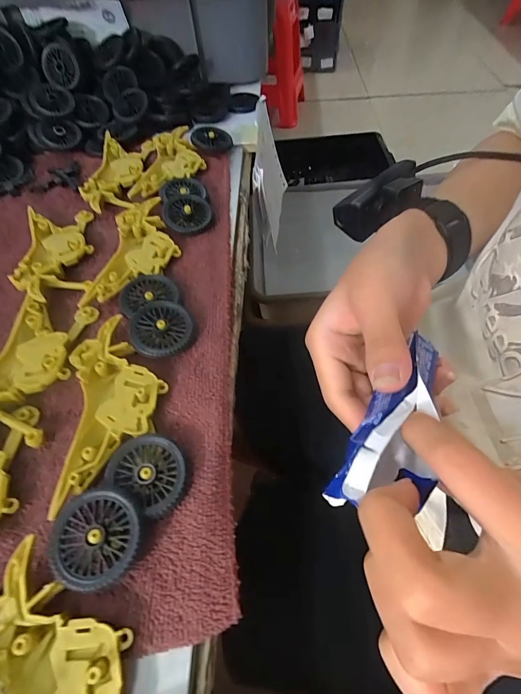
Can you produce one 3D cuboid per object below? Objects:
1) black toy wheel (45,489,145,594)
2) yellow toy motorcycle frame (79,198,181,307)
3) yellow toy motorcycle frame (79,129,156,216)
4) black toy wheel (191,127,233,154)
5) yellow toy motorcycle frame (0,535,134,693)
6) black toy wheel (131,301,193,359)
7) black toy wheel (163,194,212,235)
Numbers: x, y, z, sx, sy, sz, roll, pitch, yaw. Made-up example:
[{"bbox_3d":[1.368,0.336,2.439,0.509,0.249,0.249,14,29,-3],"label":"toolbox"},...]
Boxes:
[{"bbox_3d":[-0.069,0.080,0.145,0.037,0.008,0.036,-1,55,2],"label":"black toy wheel"},{"bbox_3d":[-0.086,-0.071,0.243,0.049,0.012,0.096,3,57,5],"label":"yellow toy motorcycle frame"},{"bbox_3d":[-0.125,-0.152,0.299,0.046,0.014,0.099,0,57,3],"label":"yellow toy motorcycle frame"},{"bbox_3d":[-0.046,-0.197,0.328,0.037,0.014,0.037,-1,55,2],"label":"black toy wheel"},{"bbox_3d":[-0.075,0.120,0.124,0.048,0.013,0.093,-30,60,-16],"label":"yellow toy motorcycle frame"},{"bbox_3d":[-0.060,-0.011,0.207,0.035,0.011,0.037,-2,57,2],"label":"black toy wheel"},{"bbox_3d":[-0.056,-0.103,0.266,0.033,0.012,0.038,-3,57,1],"label":"black toy wheel"}]

